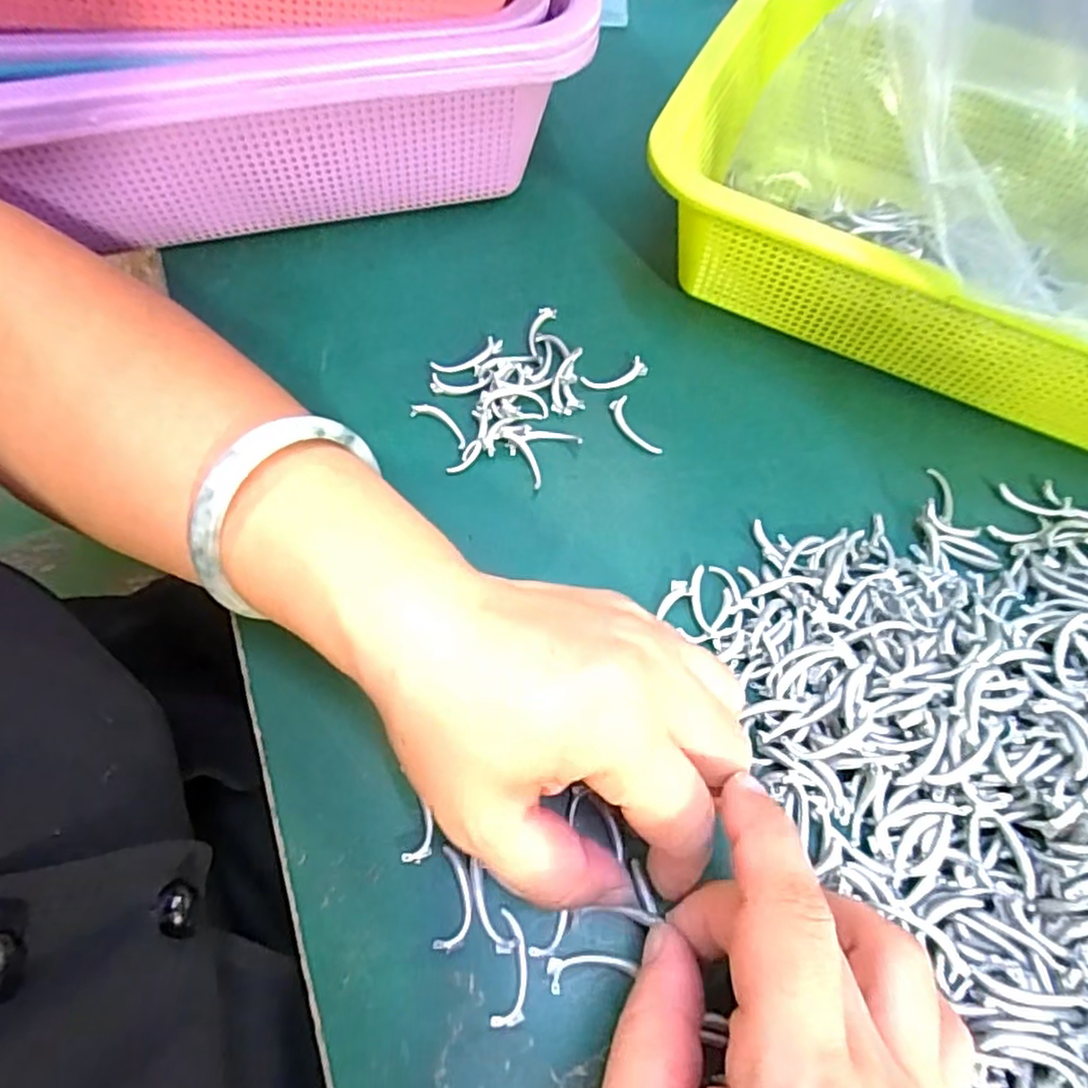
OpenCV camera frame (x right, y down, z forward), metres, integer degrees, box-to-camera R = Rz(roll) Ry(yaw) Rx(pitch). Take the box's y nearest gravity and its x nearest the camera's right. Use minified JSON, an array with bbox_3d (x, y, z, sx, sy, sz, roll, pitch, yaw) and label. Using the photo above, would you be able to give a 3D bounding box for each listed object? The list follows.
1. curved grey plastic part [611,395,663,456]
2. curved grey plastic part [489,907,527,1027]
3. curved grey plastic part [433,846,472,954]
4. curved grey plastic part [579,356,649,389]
[{"bbox_3d":[0.038,-0.051,0.295,0.010,0.004,0.031,-26,67,-16],"label":"curved grey plastic part"},{"bbox_3d":[-0.009,0.124,0.201,0.009,0.004,0.029,6,63,-1],"label":"curved grey plastic part"},{"bbox_3d":[-0.027,0.108,0.208,0.010,0.004,0.027,5,63,-1],"label":"curved grey plastic part"},{"bbox_3d":[0.032,-0.075,0.306,0.032,0.004,0.009,-23,67,-15],"label":"curved grey plastic part"}]

